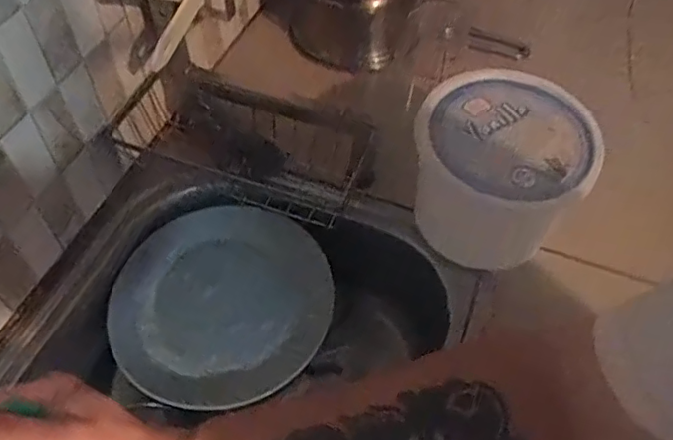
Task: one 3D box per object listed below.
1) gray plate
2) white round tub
[{"bbox_3d":[-0.120,0.081,0.618,0.215,0.029,0.217,1,53,-2],"label":"gray plate"},{"bbox_3d":[0.150,-0.040,0.578,0.151,0.144,0.145,1,53,-2],"label":"white round tub"}]

